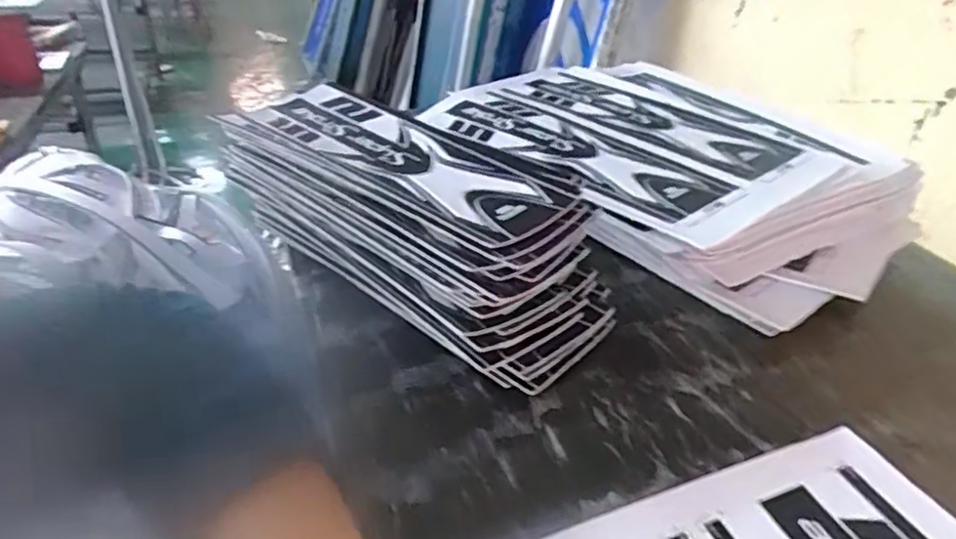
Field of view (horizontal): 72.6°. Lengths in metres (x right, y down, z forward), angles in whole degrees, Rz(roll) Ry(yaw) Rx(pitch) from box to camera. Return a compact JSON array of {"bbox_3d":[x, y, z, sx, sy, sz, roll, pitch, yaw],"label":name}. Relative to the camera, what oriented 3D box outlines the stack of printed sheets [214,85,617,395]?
[{"bbox_3d":[-0.060,-0.037,0.457,0.318,0.084,0.120,30,42,34],"label":"stack of printed sheets"}]

